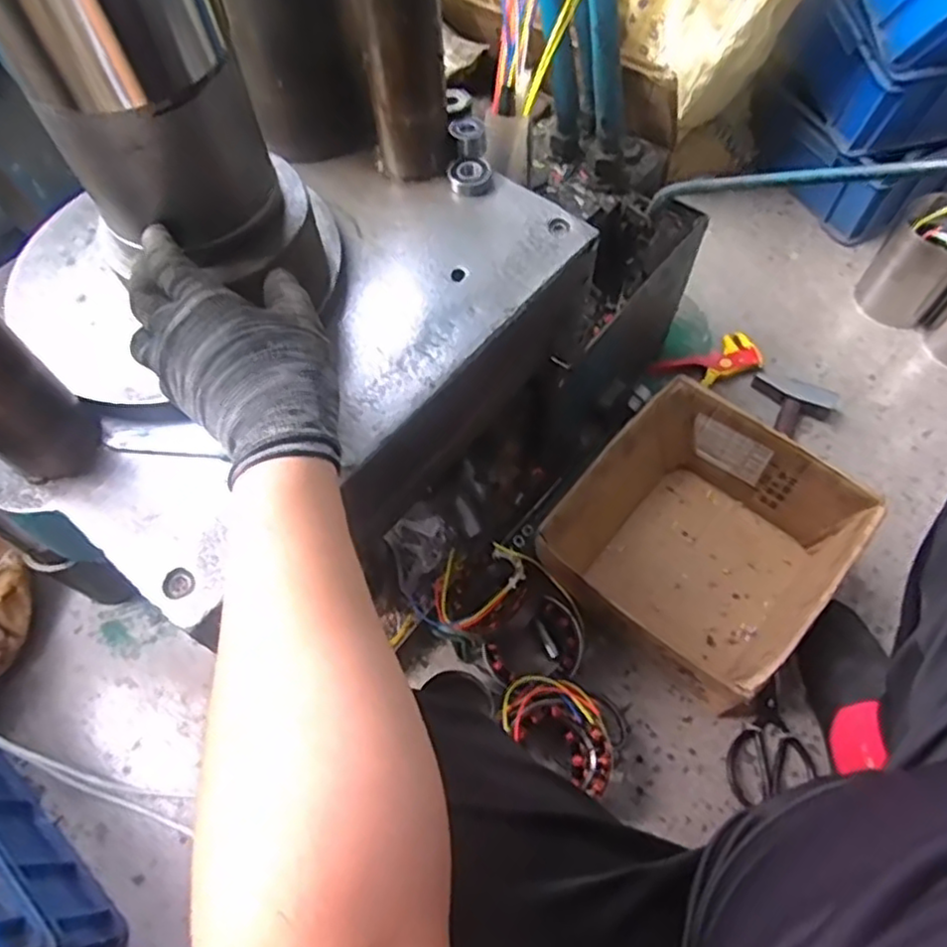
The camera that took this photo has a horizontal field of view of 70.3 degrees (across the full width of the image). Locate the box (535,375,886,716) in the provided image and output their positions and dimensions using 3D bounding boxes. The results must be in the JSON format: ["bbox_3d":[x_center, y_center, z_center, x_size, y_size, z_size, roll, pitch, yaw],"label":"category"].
[{"bbox_3d":[0.272,0.089,0.832,0.287,0.148,0.301,35,69,19],"label":"box"}]

